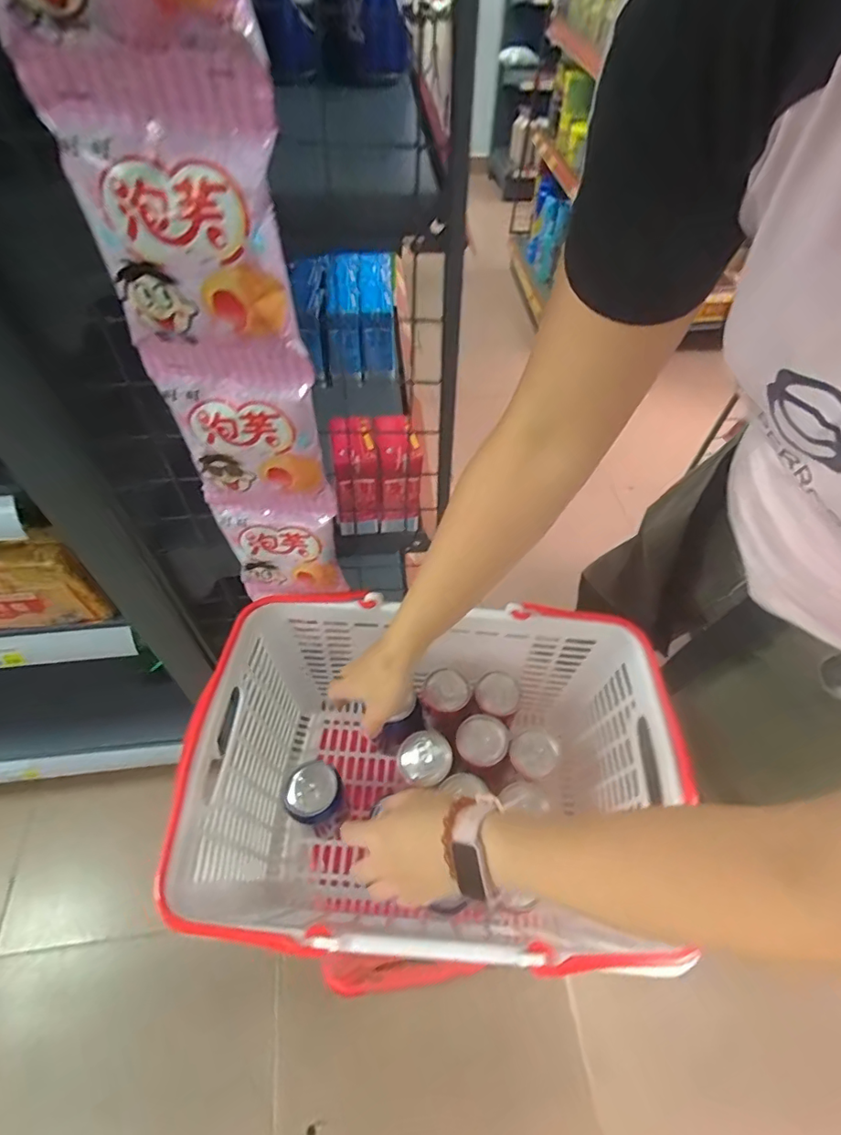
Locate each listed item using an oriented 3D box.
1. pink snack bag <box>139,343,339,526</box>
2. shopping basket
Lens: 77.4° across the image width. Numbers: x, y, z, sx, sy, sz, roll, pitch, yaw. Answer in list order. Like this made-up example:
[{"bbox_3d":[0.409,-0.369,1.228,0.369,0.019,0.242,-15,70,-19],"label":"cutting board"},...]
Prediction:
[{"bbox_3d":[-0.133,-0.096,0.412,0.110,0.165,0.022,0,53,-1],"label":"pink snack bag"},{"bbox_3d":[0.007,0.229,0.566,0.429,0.236,0.305,4,53,2],"label":"shopping basket"}]

